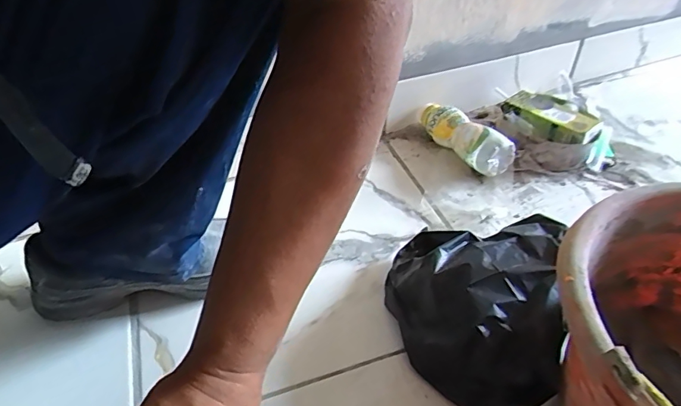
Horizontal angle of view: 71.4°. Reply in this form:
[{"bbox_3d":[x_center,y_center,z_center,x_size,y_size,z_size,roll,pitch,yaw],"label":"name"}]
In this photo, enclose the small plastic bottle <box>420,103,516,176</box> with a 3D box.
[{"bbox_3d":[0.182,-0.105,0.721,0.061,0.065,0.173,-25,47,-24],"label":"small plastic bottle"}]

